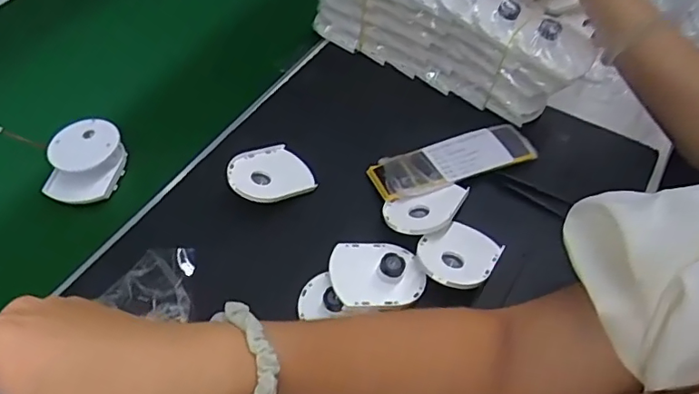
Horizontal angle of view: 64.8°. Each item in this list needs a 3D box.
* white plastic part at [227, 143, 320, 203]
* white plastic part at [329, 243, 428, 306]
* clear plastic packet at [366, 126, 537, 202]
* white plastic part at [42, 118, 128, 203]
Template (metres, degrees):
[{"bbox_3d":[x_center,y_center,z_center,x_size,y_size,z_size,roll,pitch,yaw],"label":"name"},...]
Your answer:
[{"bbox_3d":[-0.070,-0.020,0.493,0.074,0.009,0.064,-23,56,-40],"label":"white plastic part"},{"bbox_3d":[0.021,0.059,0.431,0.070,0.016,0.058,-7,53,-4],"label":"white plastic part"},{"bbox_3d":[0.096,-0.036,0.503,0.150,0.016,0.052,-19,54,-12],"label":"clear plastic packet"},{"bbox_3d":[-0.249,-0.033,0.516,0.059,0.033,0.075,2,53,3],"label":"white plastic part"}]

